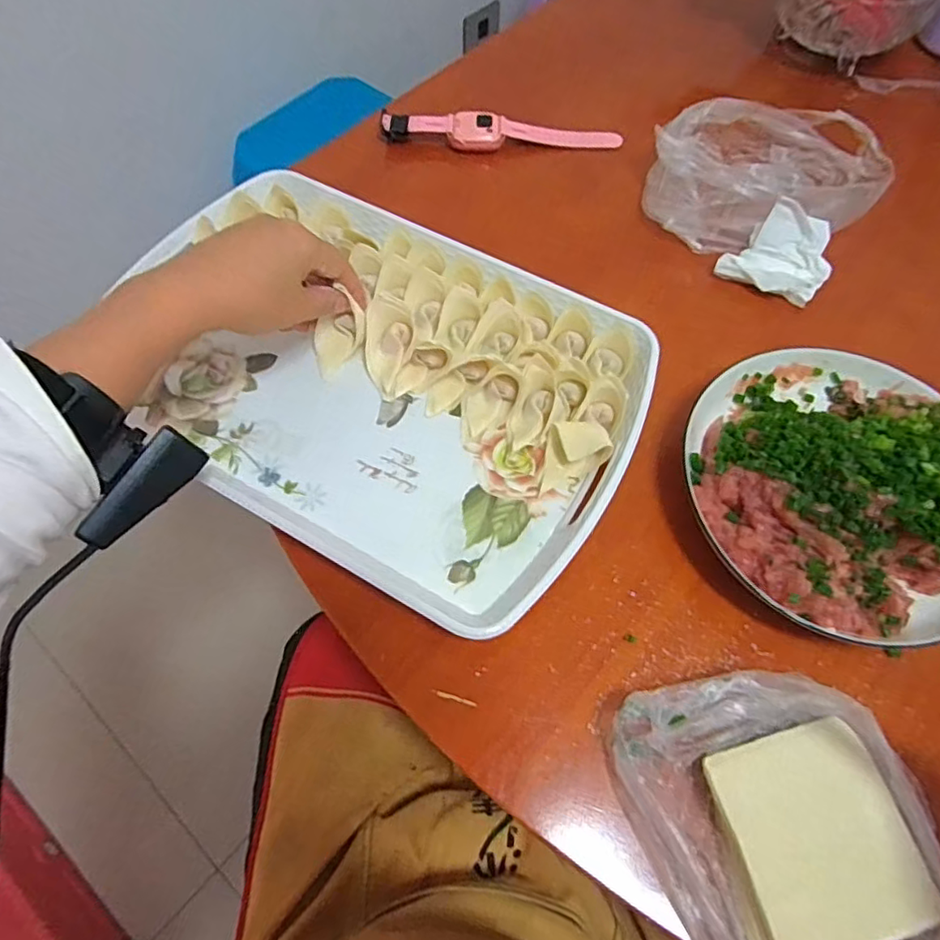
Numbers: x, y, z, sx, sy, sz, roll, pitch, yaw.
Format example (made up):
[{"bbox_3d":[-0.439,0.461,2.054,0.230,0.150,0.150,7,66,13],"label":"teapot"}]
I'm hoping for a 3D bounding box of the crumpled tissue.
[{"bbox_3d":[0.240,-0.169,0.466,0.073,0.044,0.067,28,65,12],"label":"crumpled tissue"}]

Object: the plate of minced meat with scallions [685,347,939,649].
[{"bbox_3d":[0.224,0.008,0.367,0.180,0.063,0.186,1,63,-1],"label":"plate of minced meat with scallions"}]

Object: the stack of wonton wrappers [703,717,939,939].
[{"bbox_3d":[0.170,0.183,0.306,0.084,0.025,0.091,-14,64,-9],"label":"stack of wonton wrappers"}]

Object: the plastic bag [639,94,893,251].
[{"bbox_3d":[0.246,-0.254,0.505,0.211,0.053,0.141,-17,64,-10],"label":"plastic bag"}]

